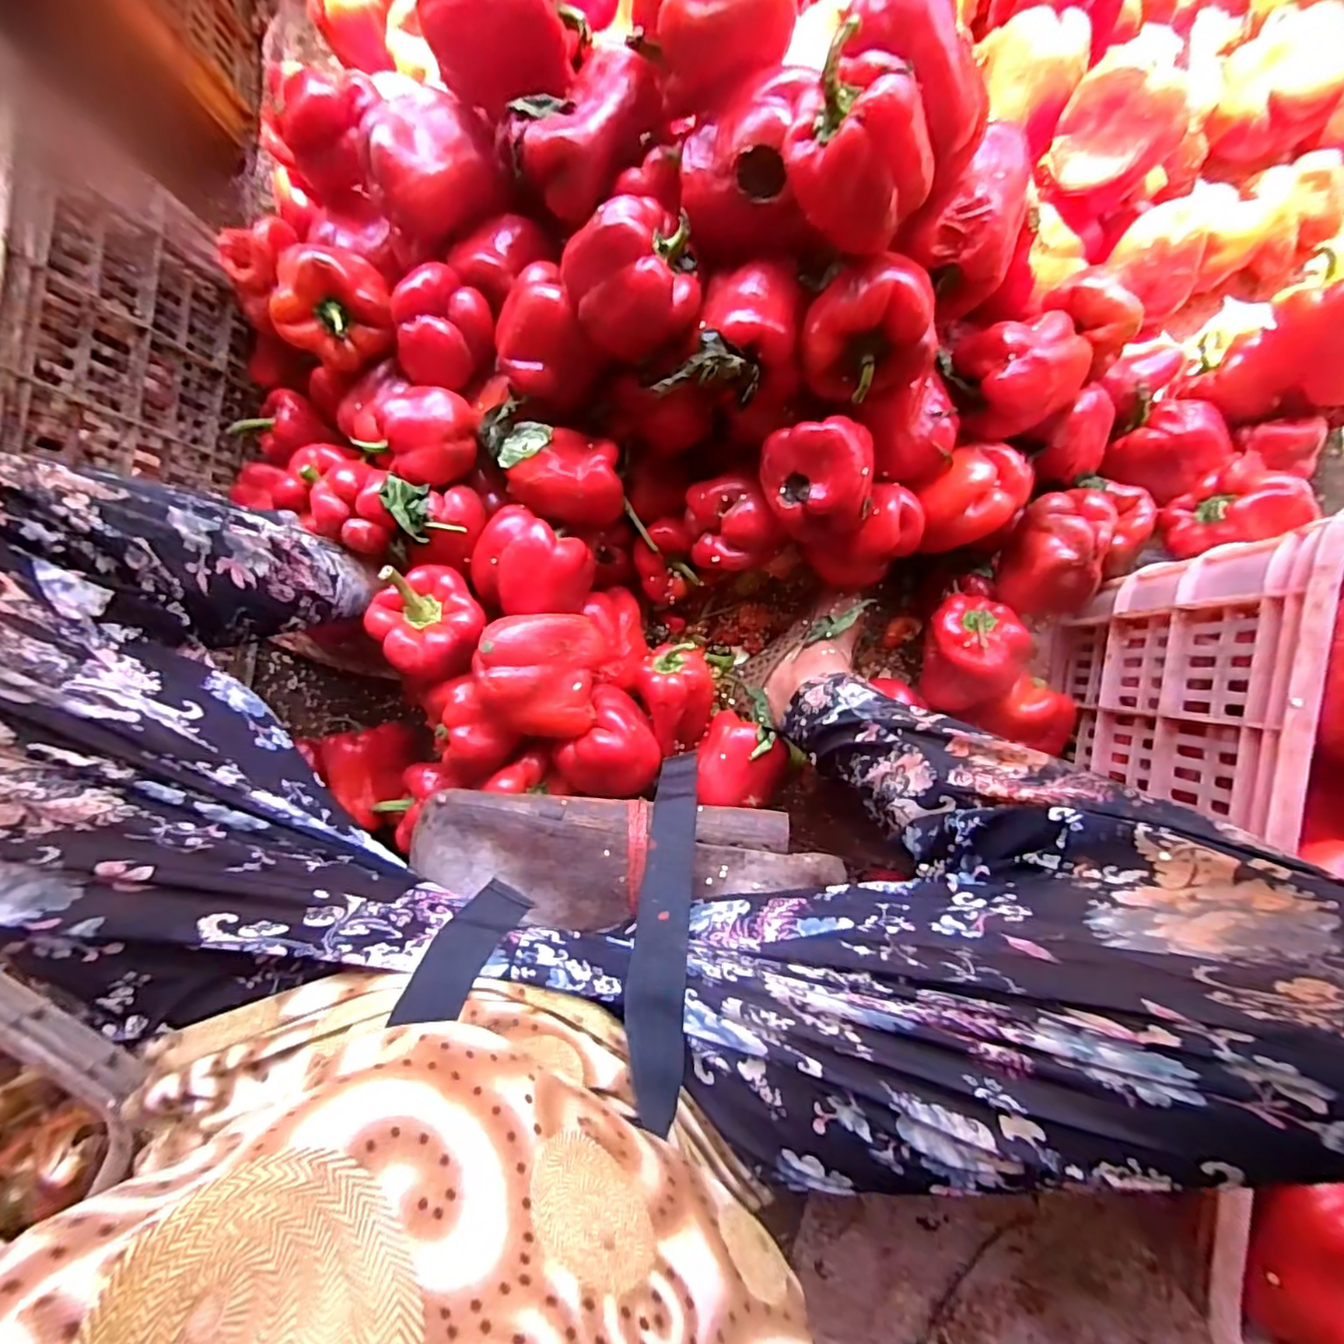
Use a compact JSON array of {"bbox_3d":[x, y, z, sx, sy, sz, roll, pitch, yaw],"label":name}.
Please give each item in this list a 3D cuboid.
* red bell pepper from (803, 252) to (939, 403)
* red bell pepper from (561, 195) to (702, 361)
[{"bbox_3d":[0.144,-0.249,0.432,0.096,0.072,0.082,-20,90,6],"label":"red bell pepper"},{"bbox_3d":[-0.028,-0.290,0.451,0.095,0.071,0.081,-21,90,6],"label":"red bell pepper"}]

